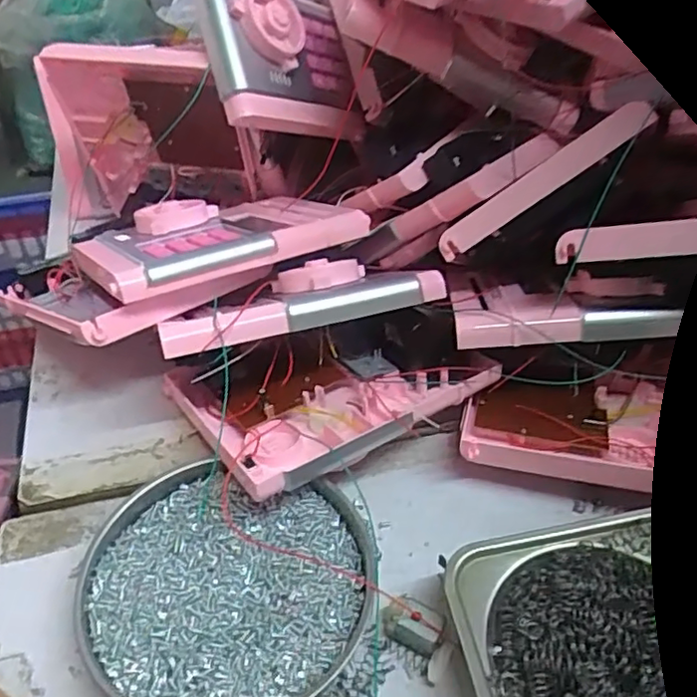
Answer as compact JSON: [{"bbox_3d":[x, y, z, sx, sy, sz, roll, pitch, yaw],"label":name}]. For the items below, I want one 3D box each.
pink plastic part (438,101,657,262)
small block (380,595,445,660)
[{"bbox_3d":[0.103,-0.090,0.353,0.016,0.127,0.005,54,25,-5],"label":"pink plastic part"},{"bbox_3d":[0.031,0.131,0.305,0.028,0.014,0.018,18,46,17],"label":"small block"}]

